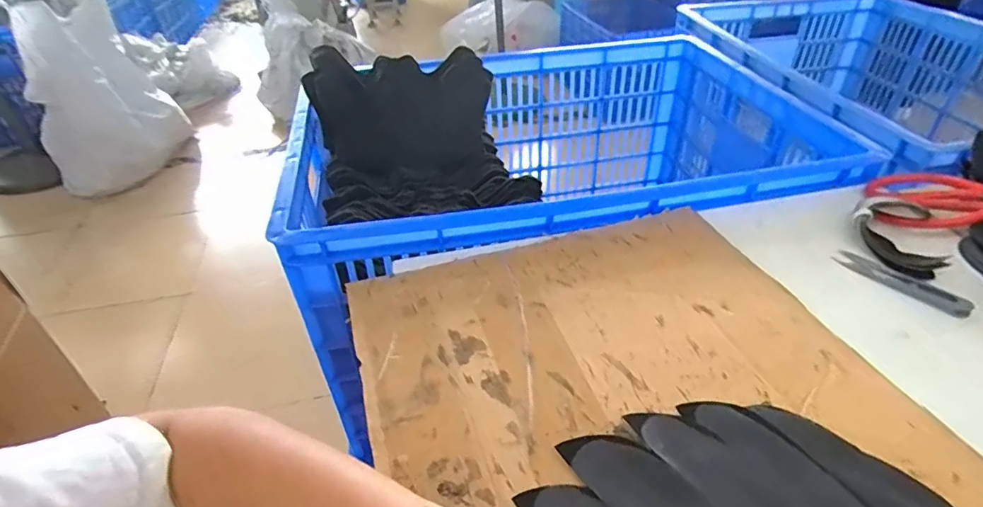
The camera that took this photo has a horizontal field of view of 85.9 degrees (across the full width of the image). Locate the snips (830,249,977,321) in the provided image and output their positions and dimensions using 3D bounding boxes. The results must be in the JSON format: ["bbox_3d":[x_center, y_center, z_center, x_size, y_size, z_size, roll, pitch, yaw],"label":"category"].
[{"bbox_3d":[0.353,0.022,0.454,0.025,0.011,0.100,-27,44,-27],"label":"snips"}]

